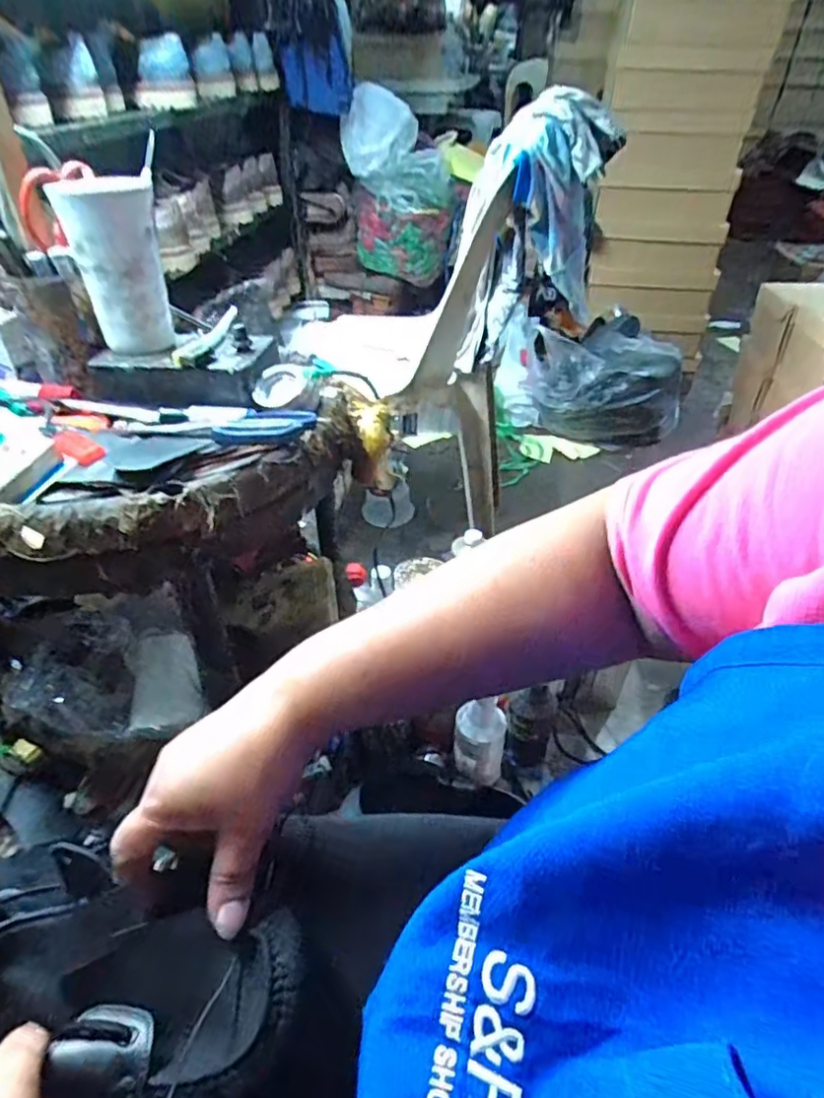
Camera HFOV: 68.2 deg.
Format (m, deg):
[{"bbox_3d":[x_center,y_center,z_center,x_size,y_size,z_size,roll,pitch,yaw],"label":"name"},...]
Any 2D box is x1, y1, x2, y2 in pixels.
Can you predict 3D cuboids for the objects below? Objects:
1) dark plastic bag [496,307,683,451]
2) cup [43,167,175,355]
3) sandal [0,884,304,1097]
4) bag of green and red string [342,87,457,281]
[{"bbox_3d":[0.503,-0.480,1.711,0.493,0.269,0.330,8,40,9],"label":"dark plastic bag"},{"bbox_3d":[-0.263,-0.254,0.553,0.079,0.138,0.073,-11,41,-14],"label":"cup"},{"bbox_3d":[-0.172,0.243,0.336,0.256,0.057,0.087,-13,33,26],"label":"sandal"},{"bbox_3d":[-0.031,-0.961,1.658,0.288,0.418,0.143,19,43,21],"label":"bag of green and red string"}]

